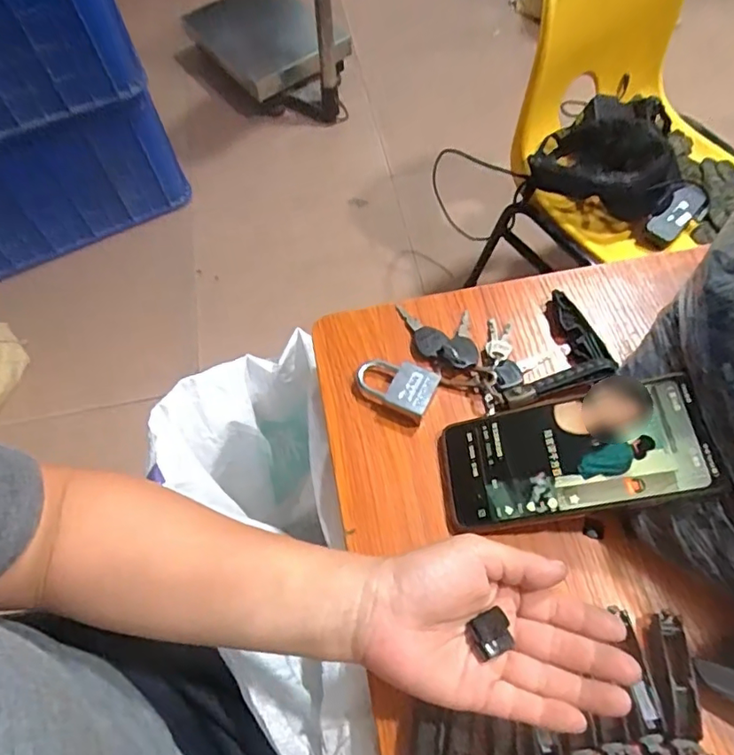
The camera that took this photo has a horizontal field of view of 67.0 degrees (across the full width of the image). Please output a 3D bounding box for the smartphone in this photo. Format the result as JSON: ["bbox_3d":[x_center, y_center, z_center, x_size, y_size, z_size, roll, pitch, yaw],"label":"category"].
[{"bbox_3d":[0.132,0.053,0.369,0.168,0.010,0.081,-16,60,20],"label":"smartphone"}]

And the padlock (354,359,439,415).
[{"bbox_3d":[0.021,0.004,0.424,0.061,0.014,0.035,22,66,14],"label":"padlock"}]

